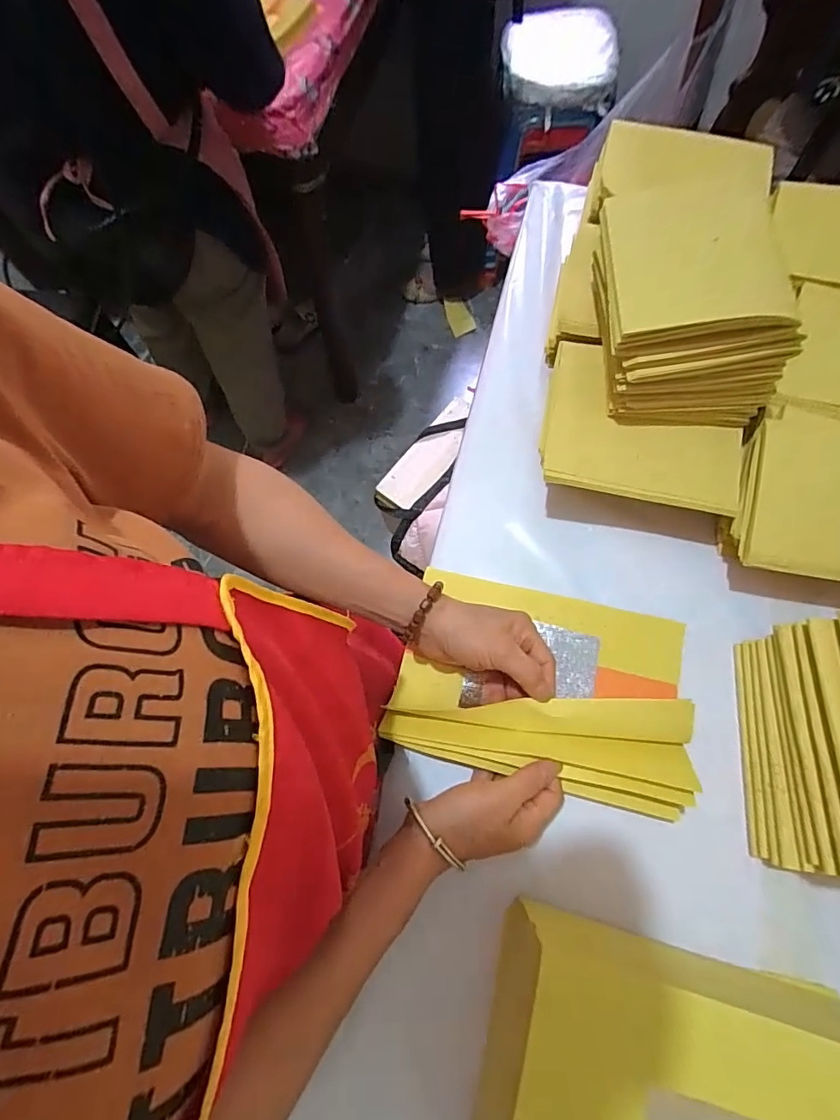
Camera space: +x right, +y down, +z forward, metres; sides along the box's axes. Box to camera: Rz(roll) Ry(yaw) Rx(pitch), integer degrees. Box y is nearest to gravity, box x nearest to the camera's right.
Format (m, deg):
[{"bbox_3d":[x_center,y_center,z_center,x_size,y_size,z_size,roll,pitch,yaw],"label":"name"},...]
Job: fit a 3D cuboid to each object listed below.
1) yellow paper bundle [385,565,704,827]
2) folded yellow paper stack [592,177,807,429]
[{"bbox_3d":[0.097,0.094,0.402,0.223,0.062,0.153,12,72,6],"label":"yellow paper bundle"},{"bbox_3d":[0.205,-0.210,0.405,0.132,0.092,0.173,-1,71,2],"label":"folded yellow paper stack"}]

